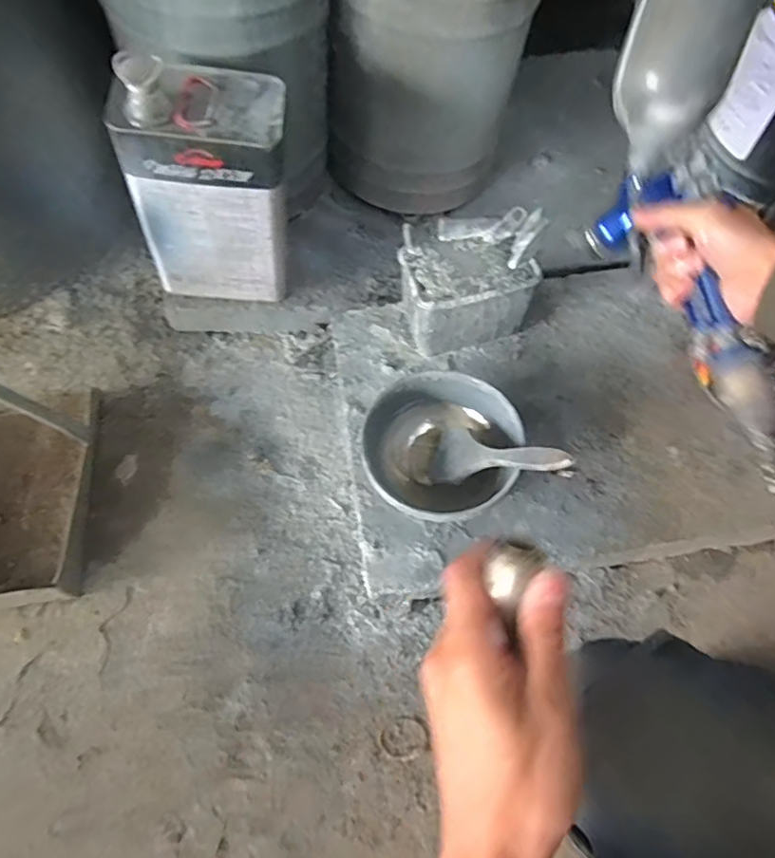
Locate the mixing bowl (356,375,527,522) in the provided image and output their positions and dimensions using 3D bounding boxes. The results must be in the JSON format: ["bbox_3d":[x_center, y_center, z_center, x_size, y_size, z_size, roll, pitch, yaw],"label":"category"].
[{"bbox_3d":[0.056,0.025,0.631,0.169,0.074,0.166,0,65,1],"label":"mixing bowl"}]

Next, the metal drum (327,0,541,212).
[{"bbox_3d":[0.060,-0.513,0.745,0.243,0.317,0.260,16,66,9],"label":"metal drum"}]

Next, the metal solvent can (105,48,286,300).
[{"bbox_3d":[-0.202,-0.288,0.660,0.178,0.282,0.108,0,65,1],"label":"metal solvent can"}]

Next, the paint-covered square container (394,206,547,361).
[{"bbox_3d":[0.100,-0.183,0.705,0.162,0.133,0.114,-9,65,-3],"label":"paint-covered square container"}]

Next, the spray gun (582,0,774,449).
[{"bbox_3d":[0.244,-0.180,0.462,0.090,0.136,0.371,-5,88,-4],"label":"spray gun"}]

